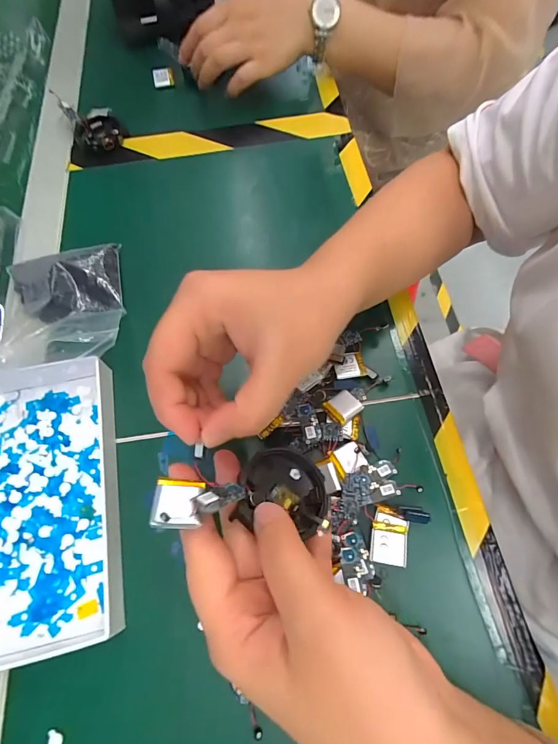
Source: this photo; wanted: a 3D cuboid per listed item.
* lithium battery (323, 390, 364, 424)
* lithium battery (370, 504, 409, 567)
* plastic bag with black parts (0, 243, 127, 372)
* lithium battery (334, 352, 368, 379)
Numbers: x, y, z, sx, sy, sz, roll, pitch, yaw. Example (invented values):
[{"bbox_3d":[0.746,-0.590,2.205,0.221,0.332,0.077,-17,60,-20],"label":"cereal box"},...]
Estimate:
[{"bbox_3d":[0.046,0.025,0.262,0.022,0.008,0.020,-34,70,-13],"label":"lithium battery"},{"bbox_3d":[0.069,0.101,0.227,0.021,0.005,0.033,14,67,7],"label":"lithium battery"},{"bbox_3d":[-0.173,-0.052,0.289,0.094,0.031,0.110,-14,66,-5],"label":"plastic bag with black parts"},{"bbox_3d":[0.053,-0.005,0.276,0.023,0.004,0.020,-10,66,-3],"label":"lithium battery"}]

